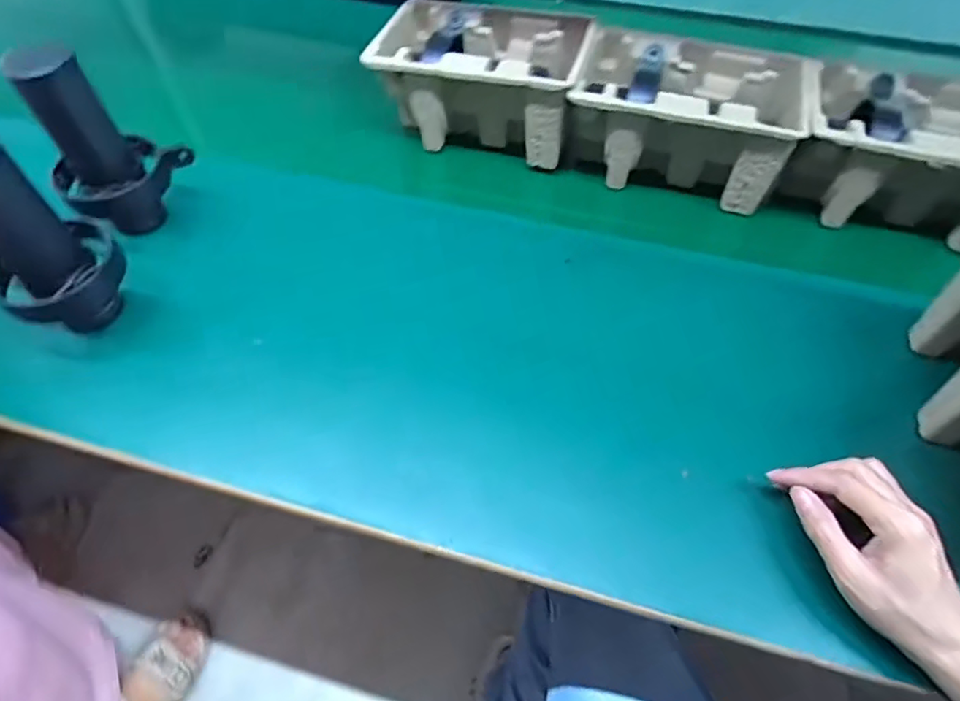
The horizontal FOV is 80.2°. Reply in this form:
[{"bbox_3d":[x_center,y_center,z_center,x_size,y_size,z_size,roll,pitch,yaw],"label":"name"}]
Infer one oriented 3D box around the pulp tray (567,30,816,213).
[{"bbox_3d":[0.208,-0.246,0.597,0.214,0.102,0.151,19,56,8],"label":"pulp tray"}]

